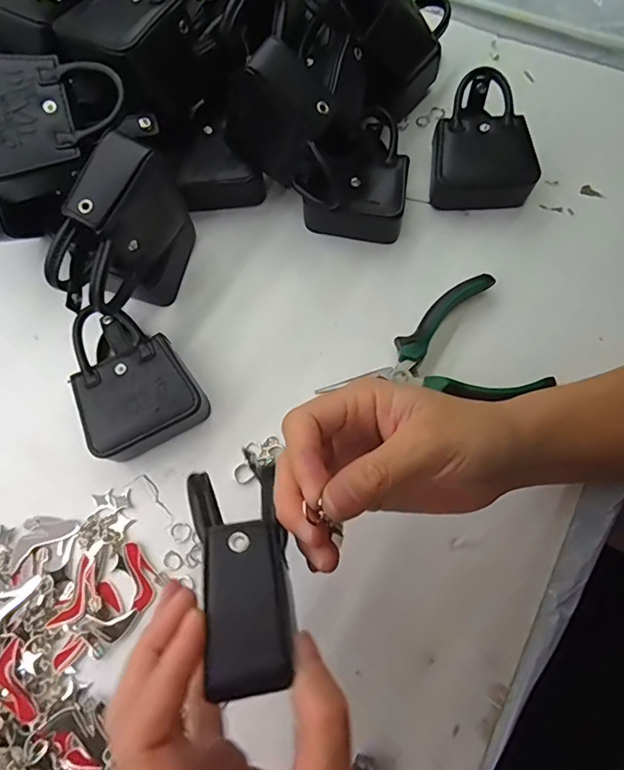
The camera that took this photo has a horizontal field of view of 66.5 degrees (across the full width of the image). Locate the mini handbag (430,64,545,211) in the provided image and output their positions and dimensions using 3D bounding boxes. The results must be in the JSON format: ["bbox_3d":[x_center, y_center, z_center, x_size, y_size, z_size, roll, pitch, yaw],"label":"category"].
[{"bbox_3d":[0.133,-0.190,0.375,0.073,0.047,0.093,3,73,3],"label":"mini handbag"}]

